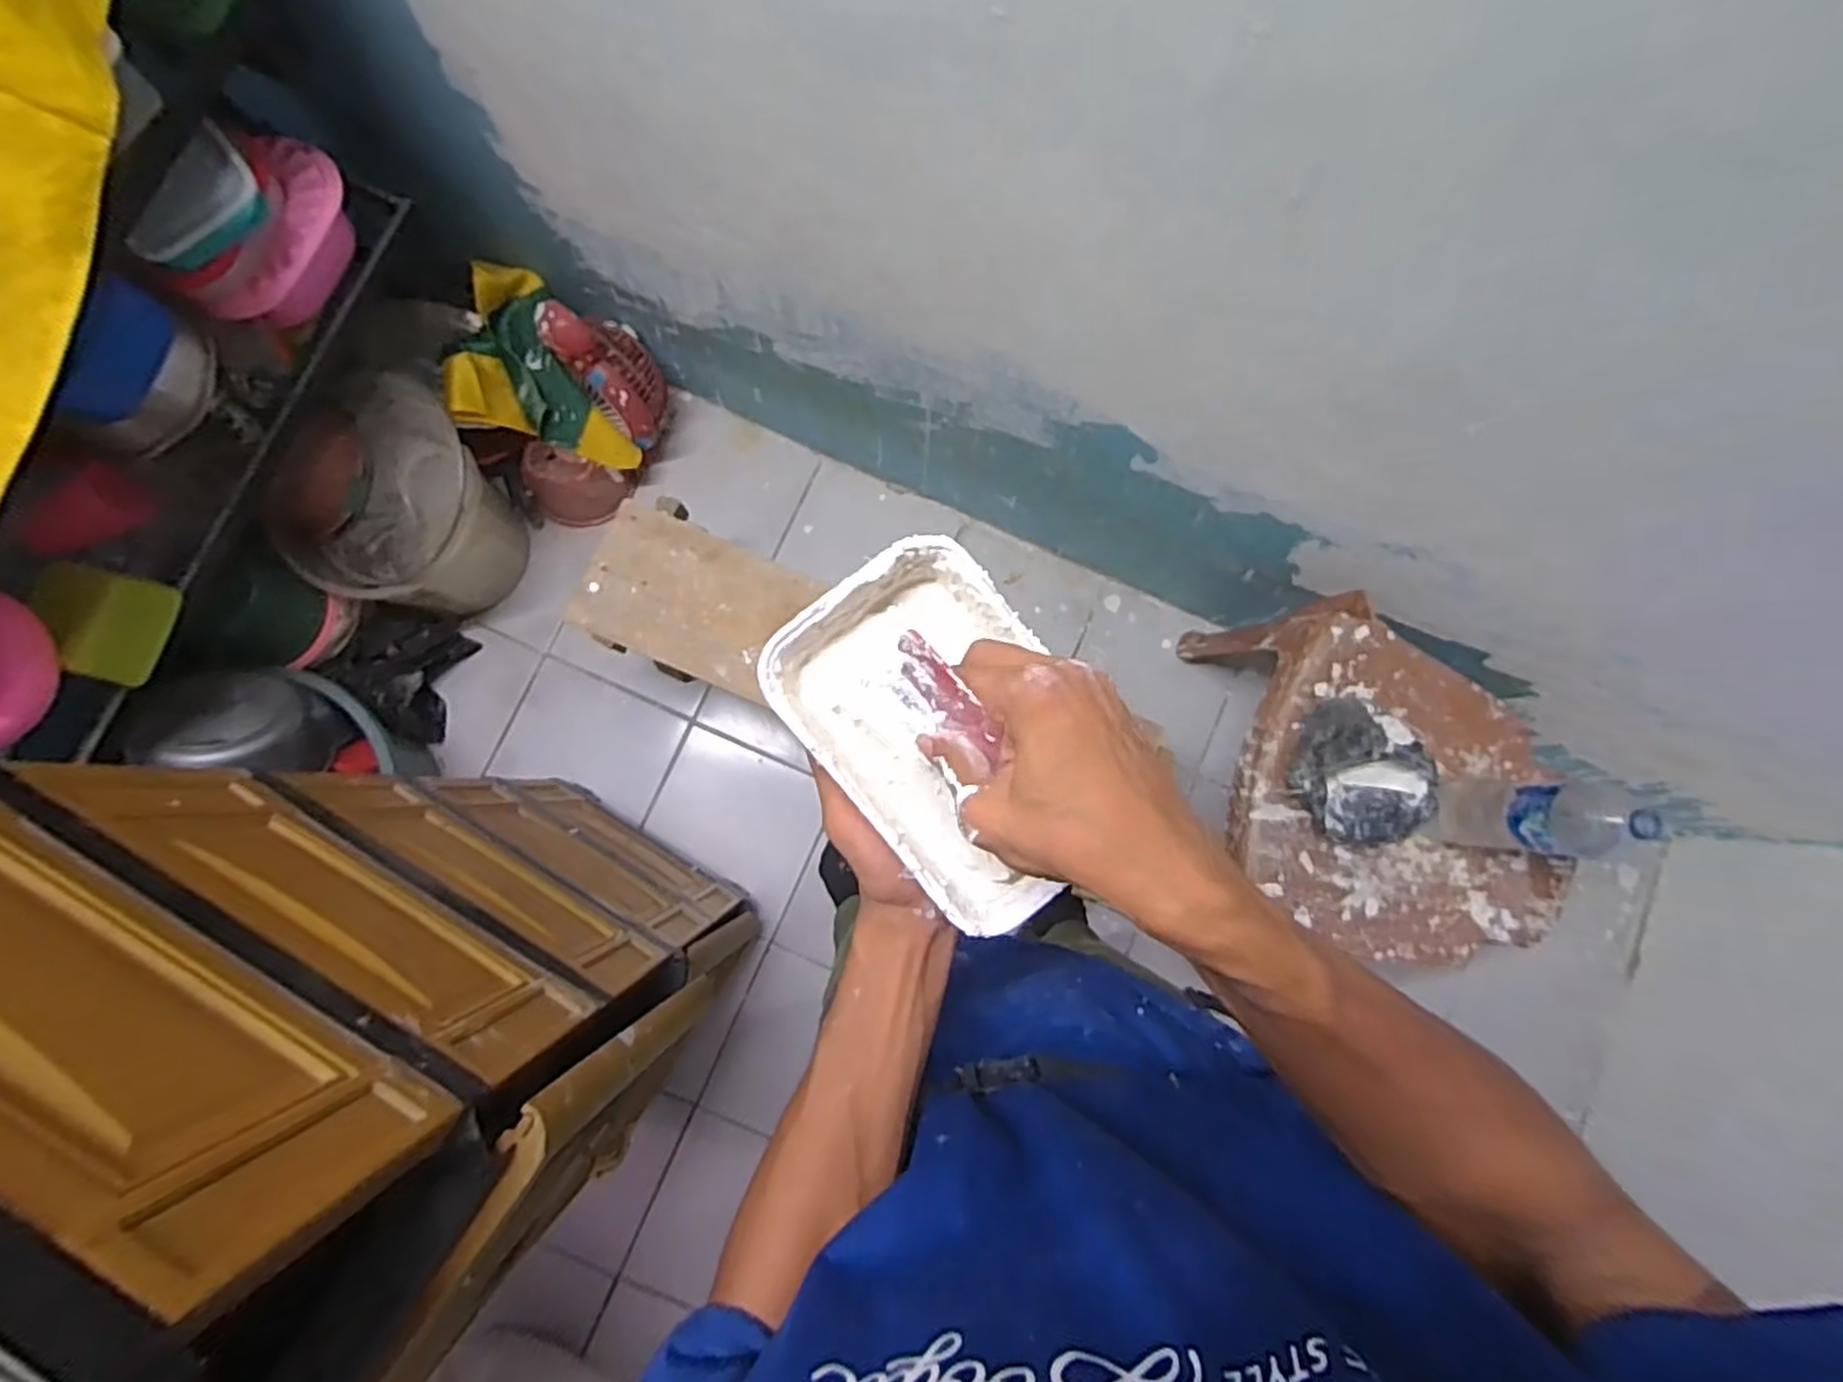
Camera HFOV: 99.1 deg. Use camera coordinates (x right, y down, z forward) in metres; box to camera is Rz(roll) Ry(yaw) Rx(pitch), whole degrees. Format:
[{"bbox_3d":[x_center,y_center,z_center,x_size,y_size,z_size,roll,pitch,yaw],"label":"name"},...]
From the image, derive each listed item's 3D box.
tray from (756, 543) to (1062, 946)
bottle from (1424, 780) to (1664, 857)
[{"bbox_3d":[0.015,0.020,0.382,0.114,0.041,0.172,-40,85,-7],"label":"tray"},{"bbox_3d":[0.743,0.154,0.966,0.087,0.279,0.089,8,82,-1],"label":"bottle"}]

